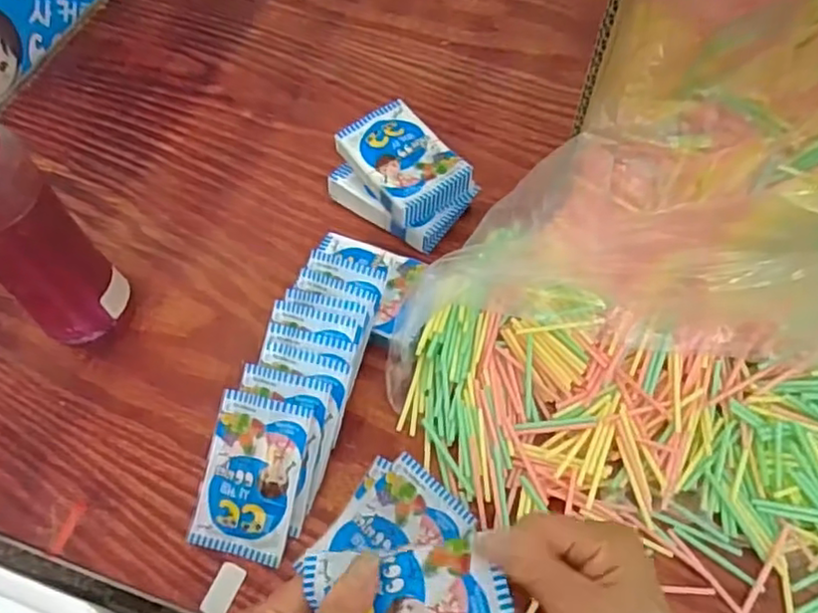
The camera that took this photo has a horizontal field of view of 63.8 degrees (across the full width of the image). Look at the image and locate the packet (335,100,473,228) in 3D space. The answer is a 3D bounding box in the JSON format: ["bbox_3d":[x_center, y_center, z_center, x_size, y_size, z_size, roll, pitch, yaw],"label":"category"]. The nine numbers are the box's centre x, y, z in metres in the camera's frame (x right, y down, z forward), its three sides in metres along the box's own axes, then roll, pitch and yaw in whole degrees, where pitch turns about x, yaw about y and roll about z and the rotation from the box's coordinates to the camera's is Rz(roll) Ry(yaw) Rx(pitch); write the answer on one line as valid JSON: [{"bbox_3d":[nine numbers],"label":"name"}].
[{"bbox_3d":[-0.006,-0.121,0.551,0.074,0.025,0.104,-32,62,-15],"label":"packet"}]

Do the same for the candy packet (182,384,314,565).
[{"bbox_3d":[-0.106,0.114,0.439,0.065,0.007,0.104,11,86,10],"label":"candy packet"}]

